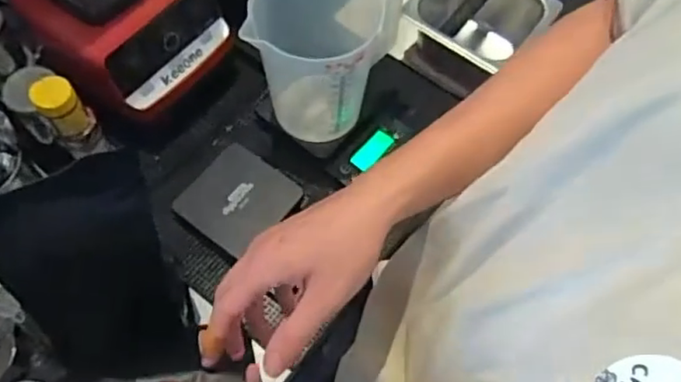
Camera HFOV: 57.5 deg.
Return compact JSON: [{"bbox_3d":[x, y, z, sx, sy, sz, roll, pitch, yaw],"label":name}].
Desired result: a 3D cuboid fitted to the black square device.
[{"bbox_3d":[-0.134,0.008,0.809,0.122,0.013,0.128,33,67,14],"label":"black square device"}]

